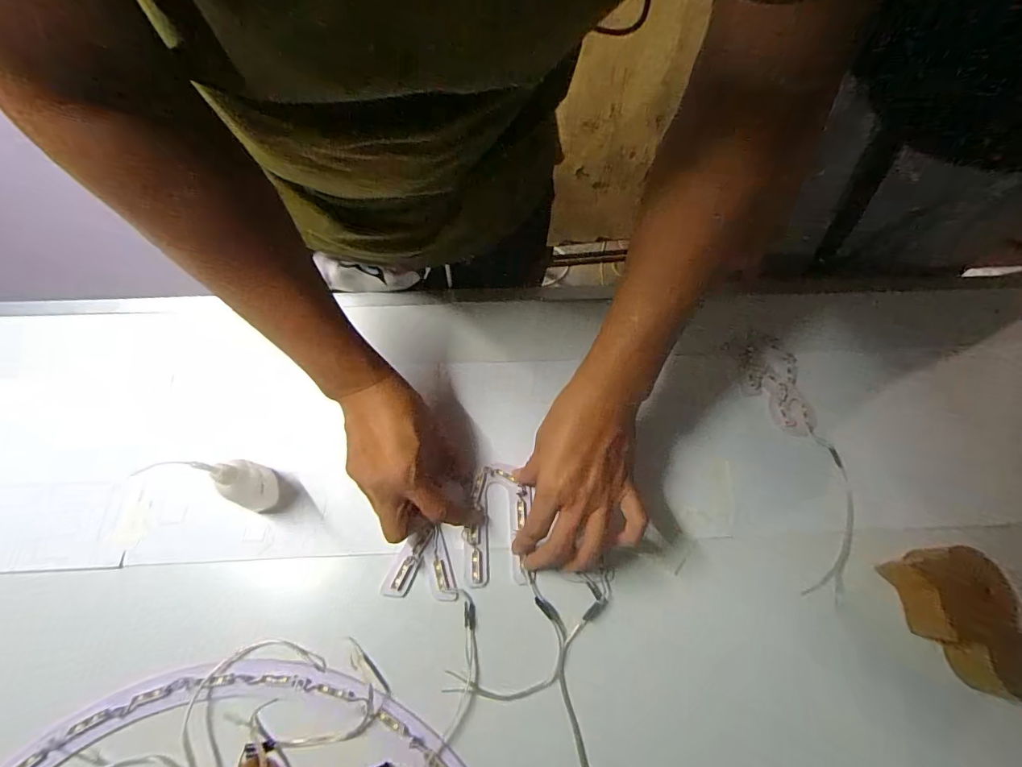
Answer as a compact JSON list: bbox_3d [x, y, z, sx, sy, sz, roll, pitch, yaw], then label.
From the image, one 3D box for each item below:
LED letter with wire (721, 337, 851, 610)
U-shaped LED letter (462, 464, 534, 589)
[{"bbox_3d":[0.297,0.068,0.464,0.078,0.011,0.267,-6,67,-5],"label":"LED letter with wire"},{"bbox_3d":[-0.013,0.132,0.425,0.058,0.010,0.108,5,66,0],"label":"U-shaped LED letter"}]

